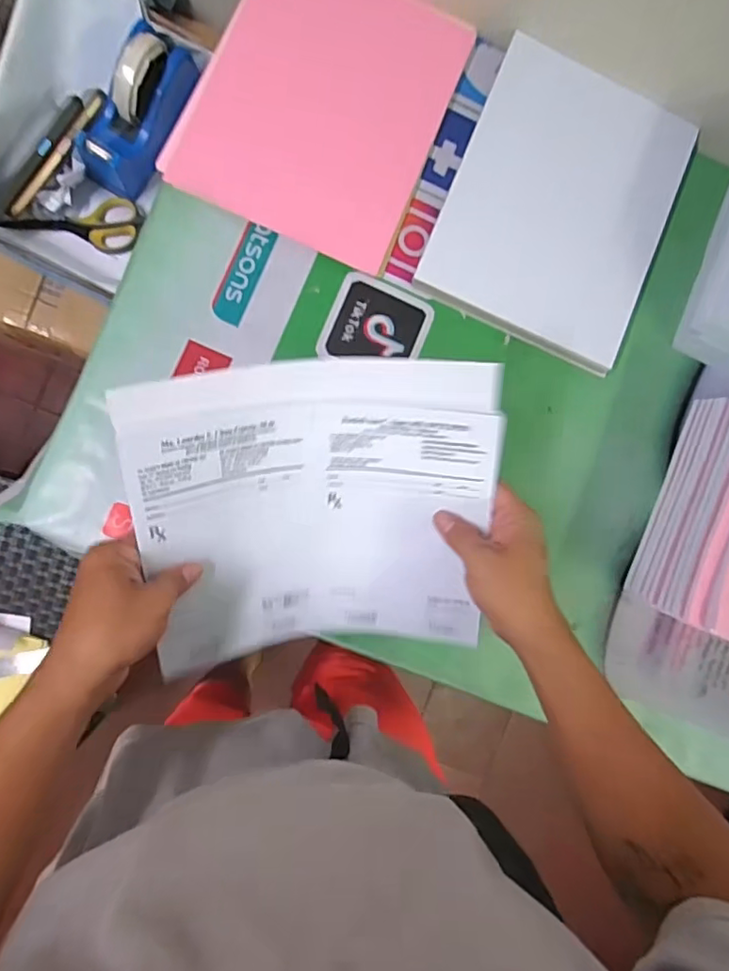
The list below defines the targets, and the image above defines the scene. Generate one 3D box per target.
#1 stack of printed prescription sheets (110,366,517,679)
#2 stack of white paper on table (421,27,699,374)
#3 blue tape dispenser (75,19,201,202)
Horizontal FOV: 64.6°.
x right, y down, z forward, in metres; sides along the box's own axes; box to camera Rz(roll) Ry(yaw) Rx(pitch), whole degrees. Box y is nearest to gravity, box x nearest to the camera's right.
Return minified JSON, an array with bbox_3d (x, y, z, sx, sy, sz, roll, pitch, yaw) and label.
[{"bbox_3d":[-0.035,0.031,0.448,0.254,0.044,0.243,-4,118,-7],"label":"stack of printed prescription sheets"},{"bbox_3d":[0.191,-0.270,0.569,0.212,0.023,0.253,23,94,-3],"label":"stack of white paper on table"},{"bbox_3d":[-0.243,-0.391,0.608,0.062,0.071,0.165,34,107,-8],"label":"blue tape dispenser"}]

